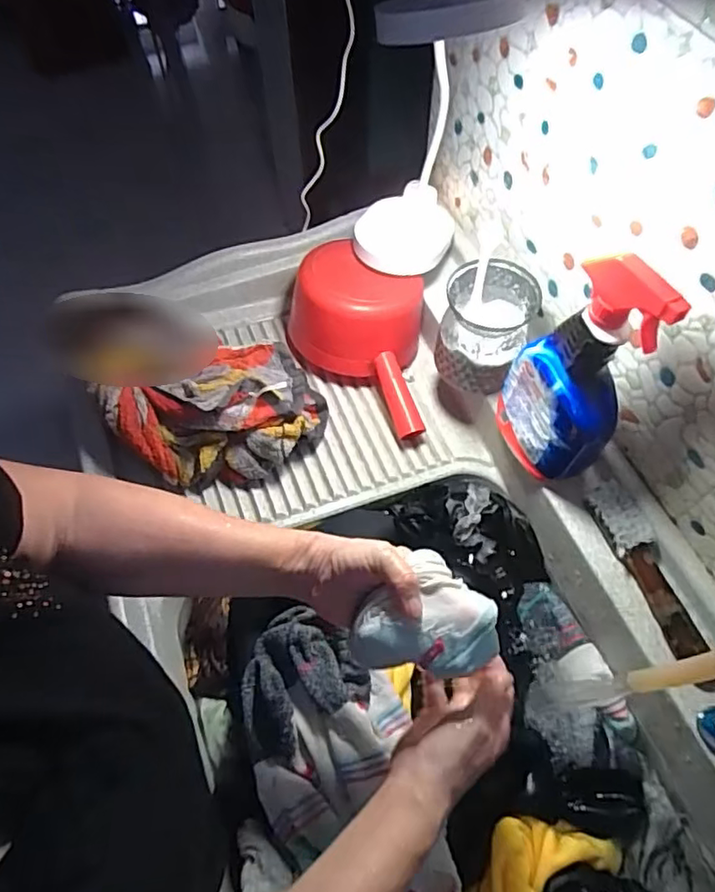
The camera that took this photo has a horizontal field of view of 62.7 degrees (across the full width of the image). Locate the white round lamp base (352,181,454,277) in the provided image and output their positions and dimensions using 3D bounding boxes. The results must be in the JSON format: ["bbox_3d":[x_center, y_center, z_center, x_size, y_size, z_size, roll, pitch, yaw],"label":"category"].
[{"bbox_3d":[0.063,-0.292,0.789,0.127,0.032,0.147,4,61,3],"label":"white round lamp base"}]

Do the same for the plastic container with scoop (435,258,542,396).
[{"bbox_3d":[0.149,-0.139,0.688,0.097,0.112,0.118,13,62,8],"label":"plastic container with scoop"}]

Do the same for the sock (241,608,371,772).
[{"bbox_3d":[-0.065,0.232,0.583,0.127,0.040,0.116,-33,66,-16],"label":"sock"}]

